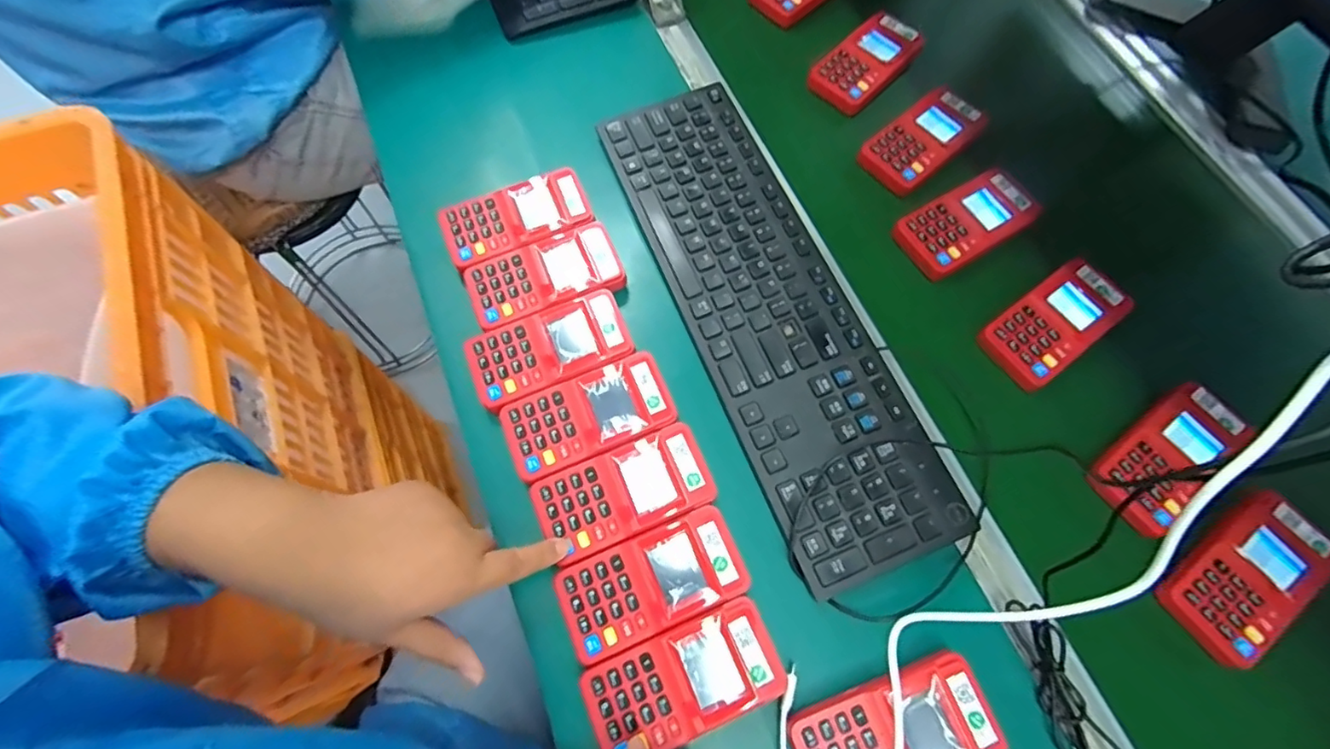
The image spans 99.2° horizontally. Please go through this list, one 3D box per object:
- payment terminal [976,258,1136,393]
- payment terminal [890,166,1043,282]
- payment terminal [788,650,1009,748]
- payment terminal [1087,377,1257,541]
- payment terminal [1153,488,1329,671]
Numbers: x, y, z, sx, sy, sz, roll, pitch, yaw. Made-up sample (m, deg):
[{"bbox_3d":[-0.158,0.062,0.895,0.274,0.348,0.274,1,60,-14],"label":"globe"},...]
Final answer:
[{"bbox_3d":[0.322,-0.043,0.467,0.121,0.021,0.062,-34,73,-15],"label":"payment terminal"},{"bbox_3d":[0.269,-0.135,0.503,0.118,0.024,0.064,-28,71,-13],"label":"payment terminal"},{"bbox_3d":[0.139,0.221,0.343,0.117,0.020,0.061,-18,69,-10],"label":"payment terminal"},{"bbox_3d":[0.382,0.061,0.427,0.120,0.024,0.059,-38,74,-16],"label":"payment terminal"},{"bbox_3d":[0.414,0.142,0.401,0.120,0.025,0.068,-33,72,-15],"label":"payment terminal"}]

